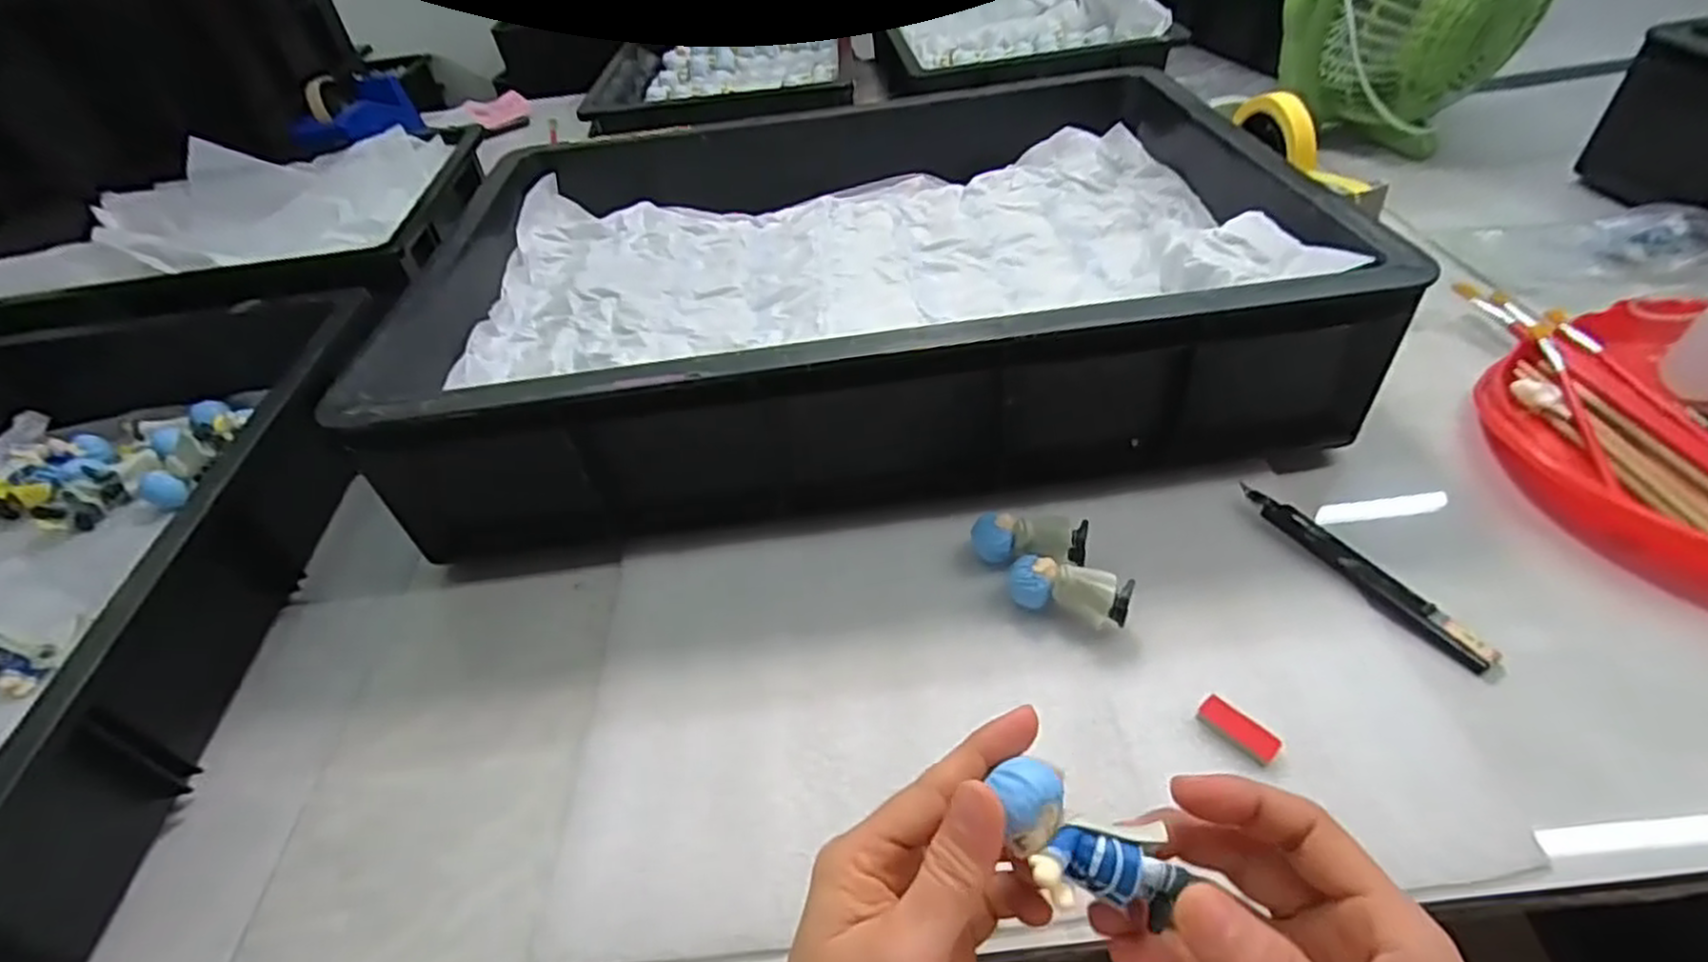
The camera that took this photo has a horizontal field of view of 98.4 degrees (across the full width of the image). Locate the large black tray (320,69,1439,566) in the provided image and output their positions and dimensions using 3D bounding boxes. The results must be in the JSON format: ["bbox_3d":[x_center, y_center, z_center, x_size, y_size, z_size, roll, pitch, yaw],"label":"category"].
[{"bbox_3d":[-0.002,-0.176,0.550,0.575,0.114,0.413,-8,44,0],"label":"large black tray"}]

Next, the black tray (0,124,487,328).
[{"bbox_3d":[-0.627,-0.240,0.737,0.473,0.104,0.300,-8,44,0],"label":"black tray"}]

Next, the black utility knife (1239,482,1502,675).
[{"bbox_3d":[0.266,0.047,0.391,0.021,0.010,0.135,-27,52,-18],"label":"black utility knife"}]

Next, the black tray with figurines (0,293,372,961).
[{"bbox_3d":[-0.514,0.040,0.430,0.341,0.093,0.474,-10,44,-2],"label":"black tray with figurines"}]

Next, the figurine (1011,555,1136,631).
[{"bbox_3d":[0.112,0.059,0.385,0.058,0.033,0.022,17,50,23],"label":"figurine"}]

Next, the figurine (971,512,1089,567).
[{"bbox_3d":[0.097,0.034,0.411,0.061,0.030,0.024,9,47,17],"label":"figurine"}]

